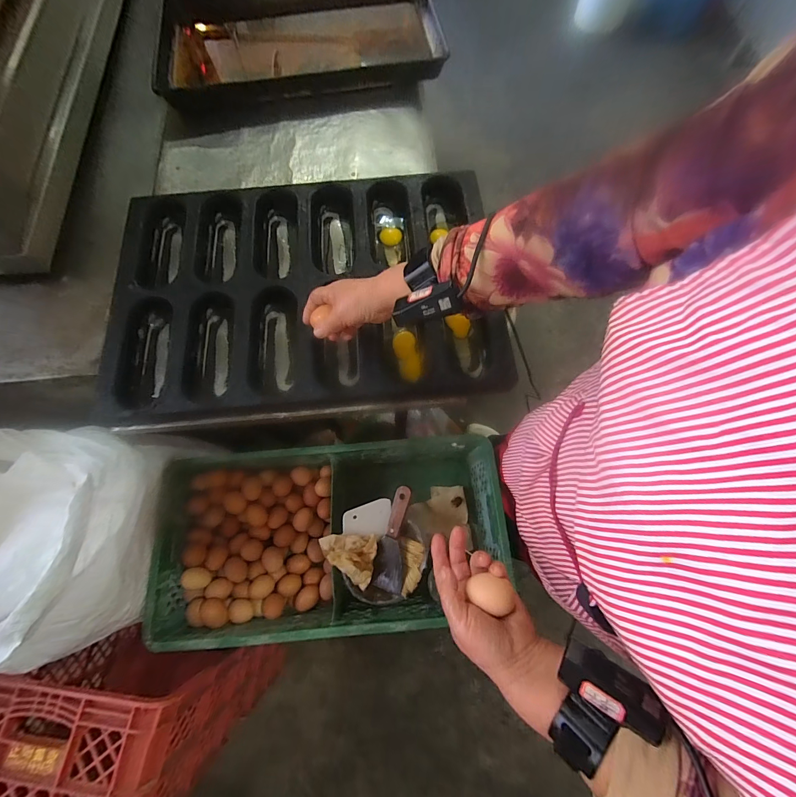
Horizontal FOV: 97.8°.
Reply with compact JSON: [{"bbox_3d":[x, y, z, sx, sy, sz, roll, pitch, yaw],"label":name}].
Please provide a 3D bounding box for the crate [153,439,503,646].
[{"bbox_3d":[-0.132,0.281,0.742,0.650,0.214,0.320,-5,72,-1],"label":"crate"}]

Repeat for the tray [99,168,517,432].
[{"bbox_3d":[-0.147,-0.170,0.573,0.591,0.079,0.413,-7,72,-2],"label":"tray"}]

